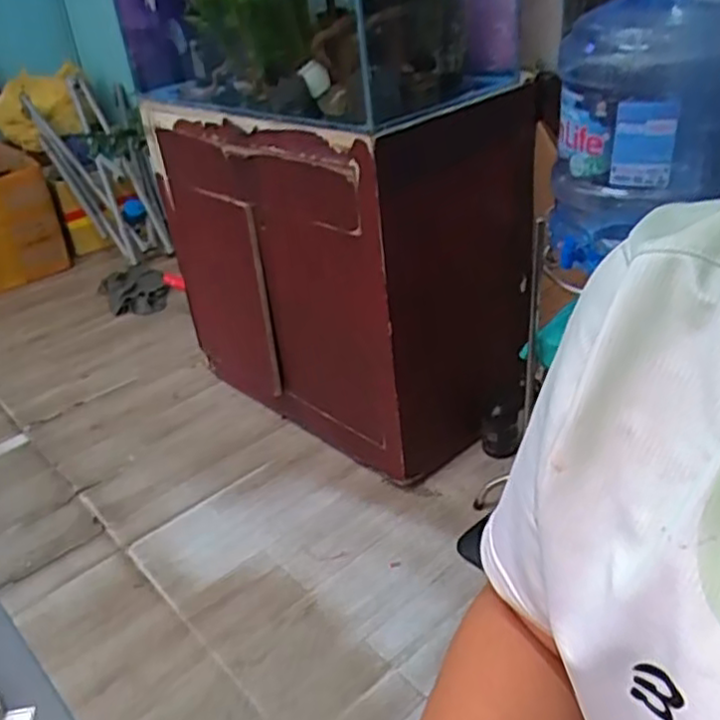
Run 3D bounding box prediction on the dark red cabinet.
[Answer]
[{"bbox_3d":[-0.034,-0.220,1.620,0.748,0.711,0.450,23,41,39],"label":"dark red cabinet"}]

